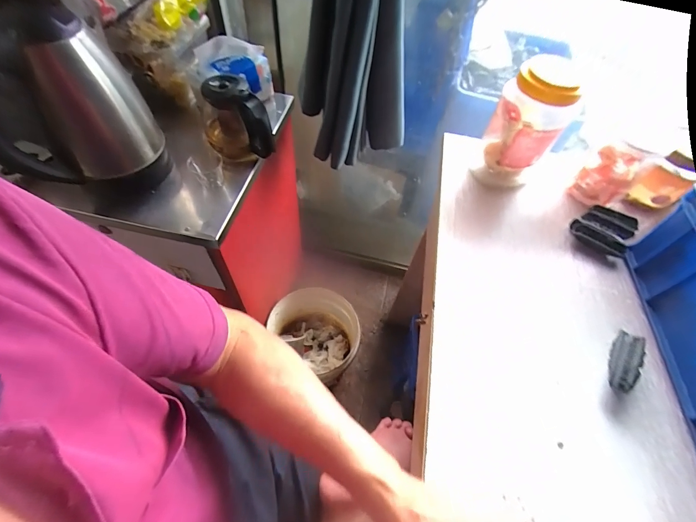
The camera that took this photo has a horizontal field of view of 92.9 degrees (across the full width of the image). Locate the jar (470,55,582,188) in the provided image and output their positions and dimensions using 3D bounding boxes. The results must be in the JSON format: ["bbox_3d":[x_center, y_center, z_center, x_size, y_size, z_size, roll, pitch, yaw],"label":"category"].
[{"bbox_3d":[0.268,-0.204,0.502,0.102,0.145,0.115,27,59,13],"label":"jar"}]

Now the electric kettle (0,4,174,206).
[{"bbox_3d":[-0.404,-0.212,0.496,0.159,0.240,0.165,2,56,-3],"label":"electric kettle"}]

